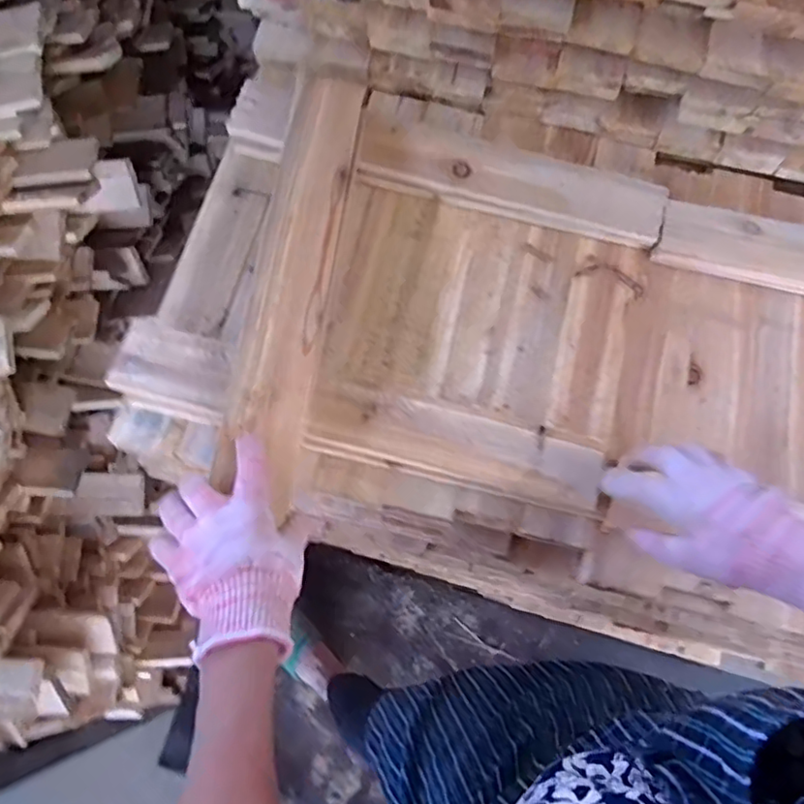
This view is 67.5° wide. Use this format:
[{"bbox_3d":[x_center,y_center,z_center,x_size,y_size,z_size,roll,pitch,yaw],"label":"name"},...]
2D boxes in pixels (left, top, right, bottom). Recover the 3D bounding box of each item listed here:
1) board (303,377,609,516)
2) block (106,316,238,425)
[{"bbox_3d":[0.054,0.046,0.604,0.288,0.033,0.073,14,73,2],"label":"board"},{"bbox_3d":[-0.229,-0.033,0.618,0.120,0.024,0.086,15,73,4],"label":"block"}]

